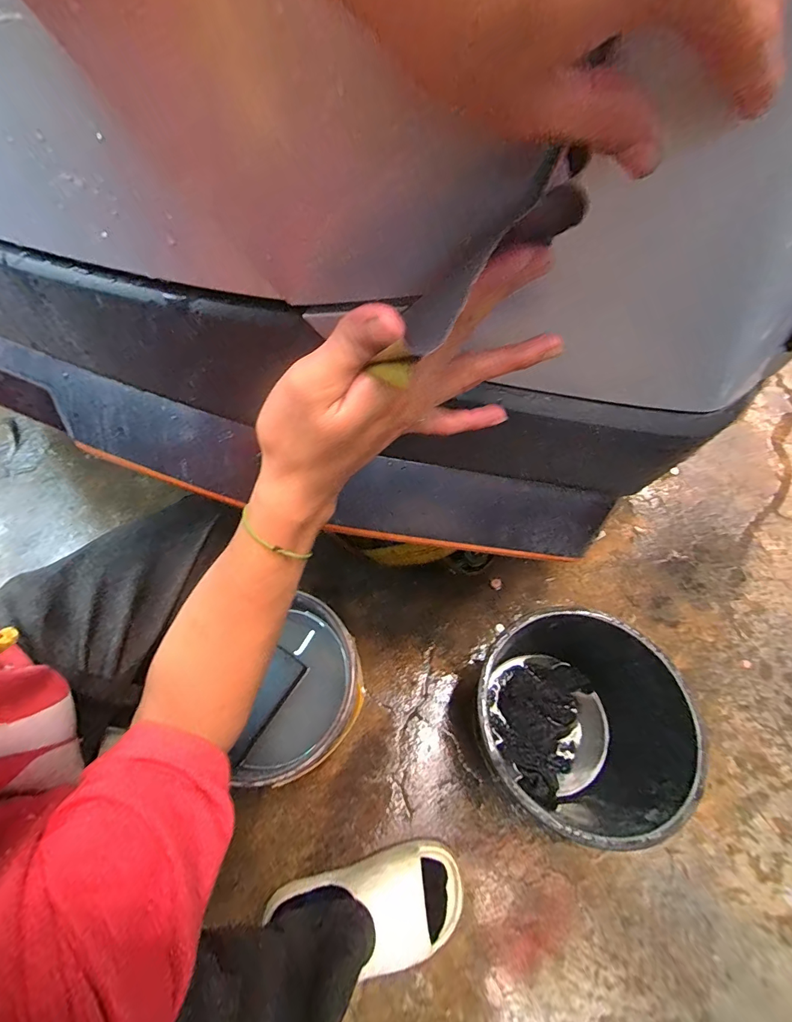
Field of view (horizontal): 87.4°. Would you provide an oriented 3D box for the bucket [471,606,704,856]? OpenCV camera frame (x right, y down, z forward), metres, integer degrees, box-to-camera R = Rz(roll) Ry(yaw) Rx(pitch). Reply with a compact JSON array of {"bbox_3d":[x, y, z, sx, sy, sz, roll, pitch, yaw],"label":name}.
[{"bbox_3d":[0.243,0.286,0.600,0.255,0.240,0.272,0,63,0],"label":"bucket"}]

